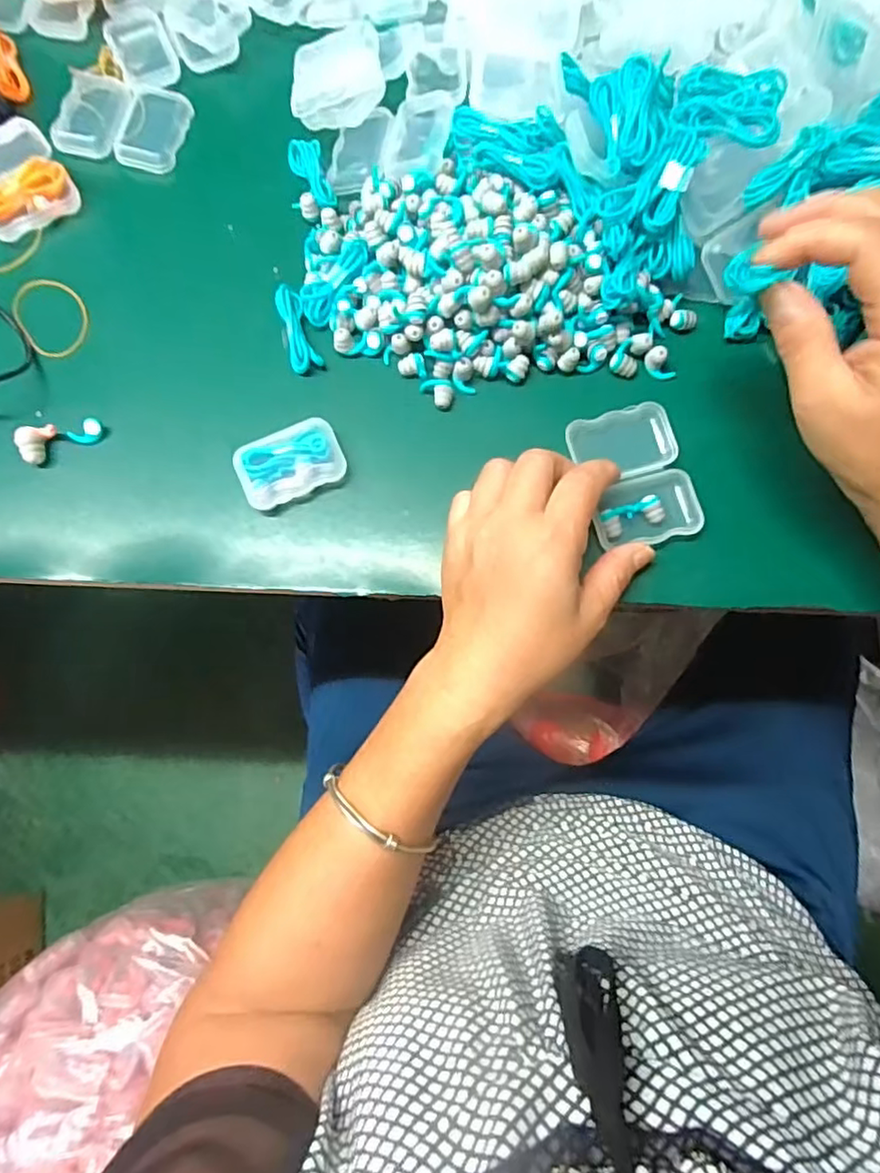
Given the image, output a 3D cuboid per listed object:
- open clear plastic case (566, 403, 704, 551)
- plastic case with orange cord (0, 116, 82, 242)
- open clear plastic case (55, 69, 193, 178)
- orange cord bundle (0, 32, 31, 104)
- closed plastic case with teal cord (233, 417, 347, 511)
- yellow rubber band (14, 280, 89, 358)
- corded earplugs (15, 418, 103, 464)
[{"bbox_3d":[0.104,-0.059,0.325,0.055,0.016,0.073,-15,85,-1],"label":"open clear plastic case"},{"bbox_3d":[-0.246,-0.235,0.348,0.054,0.047,0.038,-31,79,-6],"label":"plastic case with orange cord"},{"bbox_3d":[-0.195,-0.287,0.375,0.072,0.010,0.060,12,78,3],"label":"open clear plastic case"},{"bbox_3d":[-0.272,-0.328,0.382,0.014,0.015,0.052,-19,78,-3],"label":"orange cord bundle"},{"bbox_3d":[-0.080,-0.066,0.326,0.054,0.012,0.037,-25,79,-4],"label":"closed plastic case with teal cord"},{"bbox_3d":[-0.224,-0.156,0.352,0.037,0.004,0.052,-33,86,-16],"label":"yellow rubber band"},{"bbox_3d":[-0.206,-0.082,0.330,0.042,0.014,0.016,-23,79,-4],"label":"corded earplugs"}]

